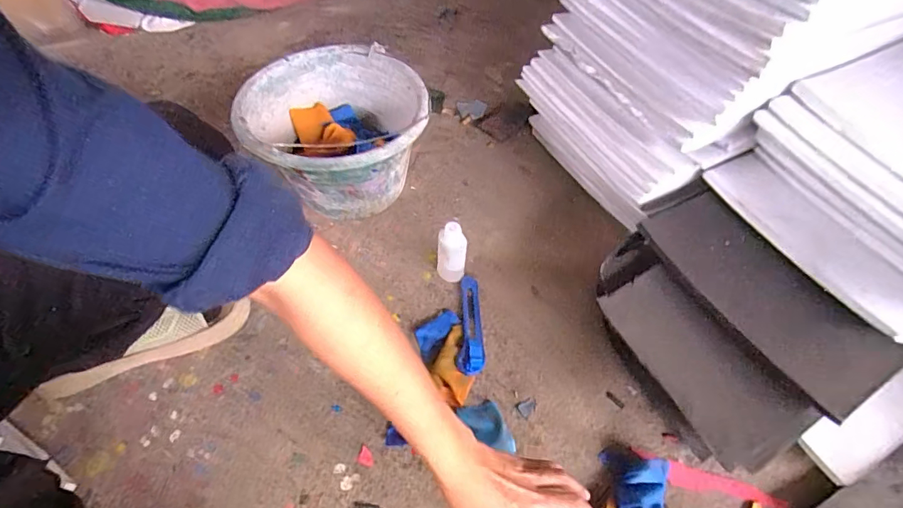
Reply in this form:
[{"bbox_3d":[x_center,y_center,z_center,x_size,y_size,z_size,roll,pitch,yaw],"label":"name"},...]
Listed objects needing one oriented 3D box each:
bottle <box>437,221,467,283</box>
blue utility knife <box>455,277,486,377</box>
[{"bbox_3d":[-0.001,0.003,0.580,0.037,0.095,0.037,-5,56,-2],"label":"bottle"},{"bbox_3d":[0.023,0.088,0.562,0.033,0.017,0.131,-1,56,1],"label":"blue utility knife"}]

